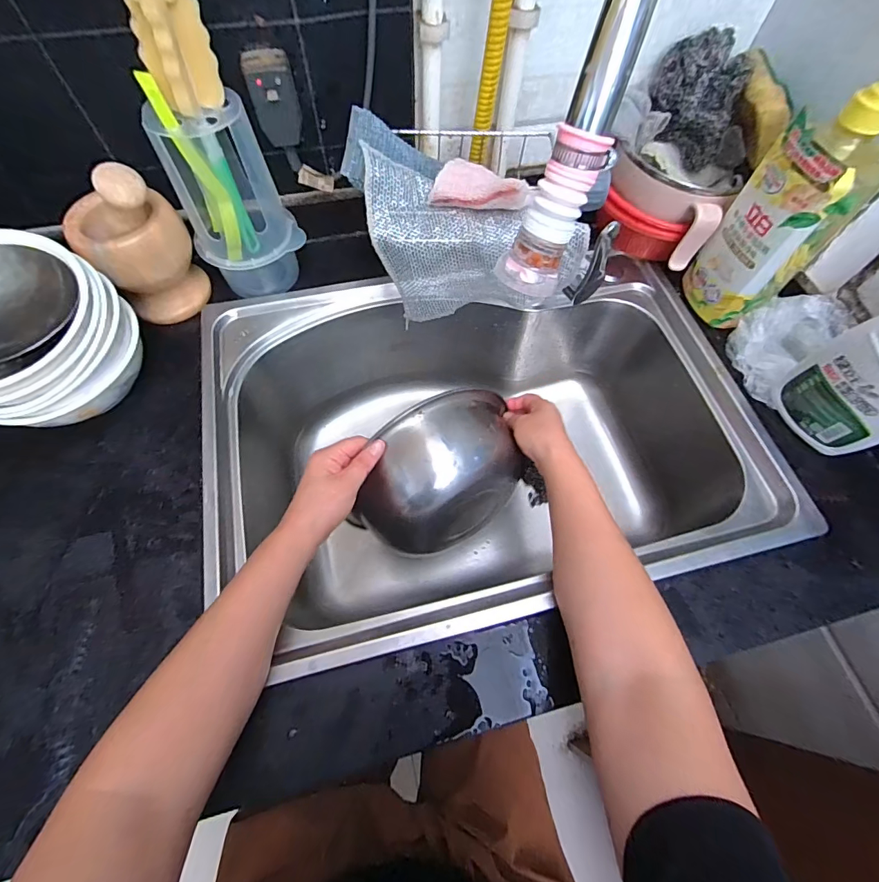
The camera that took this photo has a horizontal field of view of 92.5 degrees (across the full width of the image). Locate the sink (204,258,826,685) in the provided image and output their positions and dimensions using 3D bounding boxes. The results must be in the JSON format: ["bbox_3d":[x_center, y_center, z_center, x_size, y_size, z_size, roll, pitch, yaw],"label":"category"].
[{"bbox_3d":[0.042,0.006,0.547,0.570,0.209,0.422,-12,66,-7],"label":"sink"}]

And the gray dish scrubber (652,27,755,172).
[{"bbox_3d":[0.290,-0.389,0.484,0.101,0.098,0.064,25,67,9],"label":"gray dish scrubber"}]

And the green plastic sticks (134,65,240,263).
[{"bbox_3d":[-0.226,-0.252,0.406,0.028,0.152,0.041,-23,68,-12],"label":"green plastic sticks"}]

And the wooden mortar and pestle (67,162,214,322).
[{"bbox_3d":[-0.317,-0.209,0.442,0.099,0.150,0.086,-36,71,-17],"label":"wooden mortar and pestle"}]

